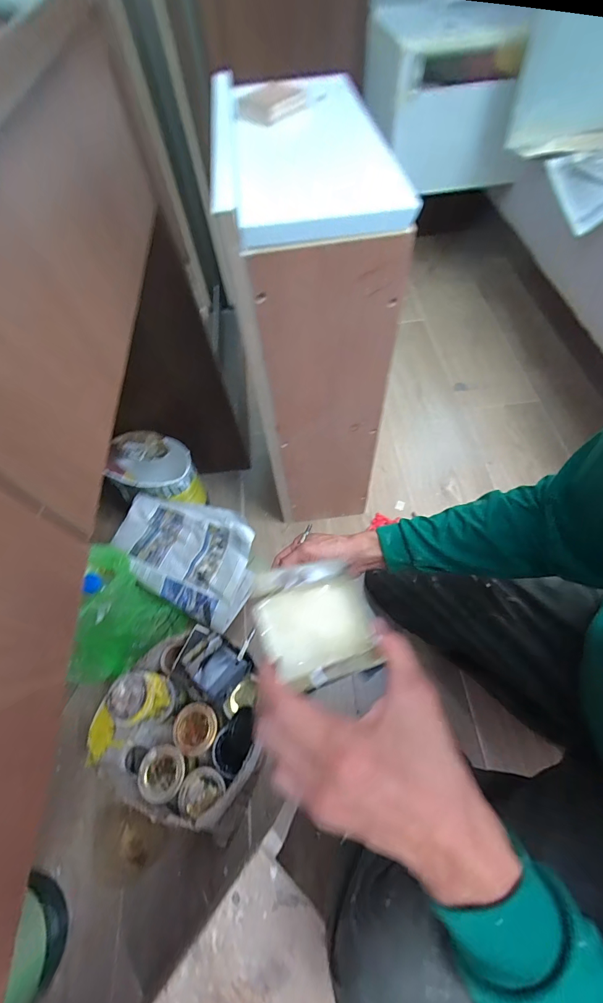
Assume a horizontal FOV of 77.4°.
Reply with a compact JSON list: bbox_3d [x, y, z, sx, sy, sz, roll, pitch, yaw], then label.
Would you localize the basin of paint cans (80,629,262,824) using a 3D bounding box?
[{"bbox_3d":[-0.201,0.348,0.619,0.238,0.152,0.255,-2,60,3],"label":"basin of paint cans"}]

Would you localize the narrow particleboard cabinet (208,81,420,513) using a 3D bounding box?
[{"bbox_3d":[0.019,-0.269,0.681,0.187,0.628,0.359,-7,60,0],"label":"narrow particleboard cabinet"}]

